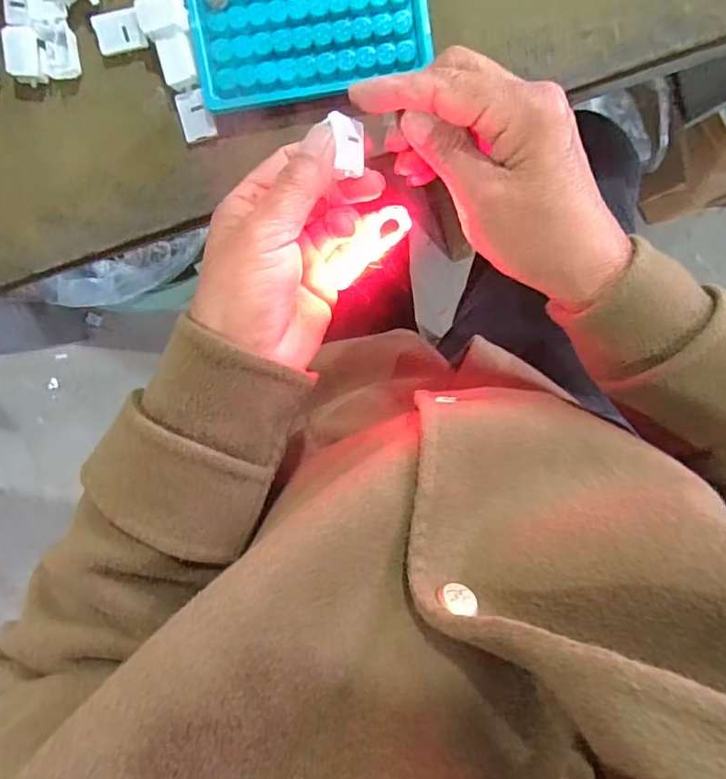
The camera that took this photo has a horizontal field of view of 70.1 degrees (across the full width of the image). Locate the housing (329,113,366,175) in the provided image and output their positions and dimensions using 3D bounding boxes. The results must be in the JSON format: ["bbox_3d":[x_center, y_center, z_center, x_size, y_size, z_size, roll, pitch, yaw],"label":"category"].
[{"bbox_3d":[-0.008,-0.117,0.247,0.019,0.010,0.026,-13,103,-40],"label":"housing"}]

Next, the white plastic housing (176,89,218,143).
[{"bbox_3d":[-0.097,-0.159,0.299,0.019,0.006,0.026,-12,99,1],"label":"white plastic housing"}]

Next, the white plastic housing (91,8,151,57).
[{"bbox_3d":[-0.136,-0.199,0.289,0.028,0.004,0.018,-8,127,3],"label":"white plastic housing"}]

